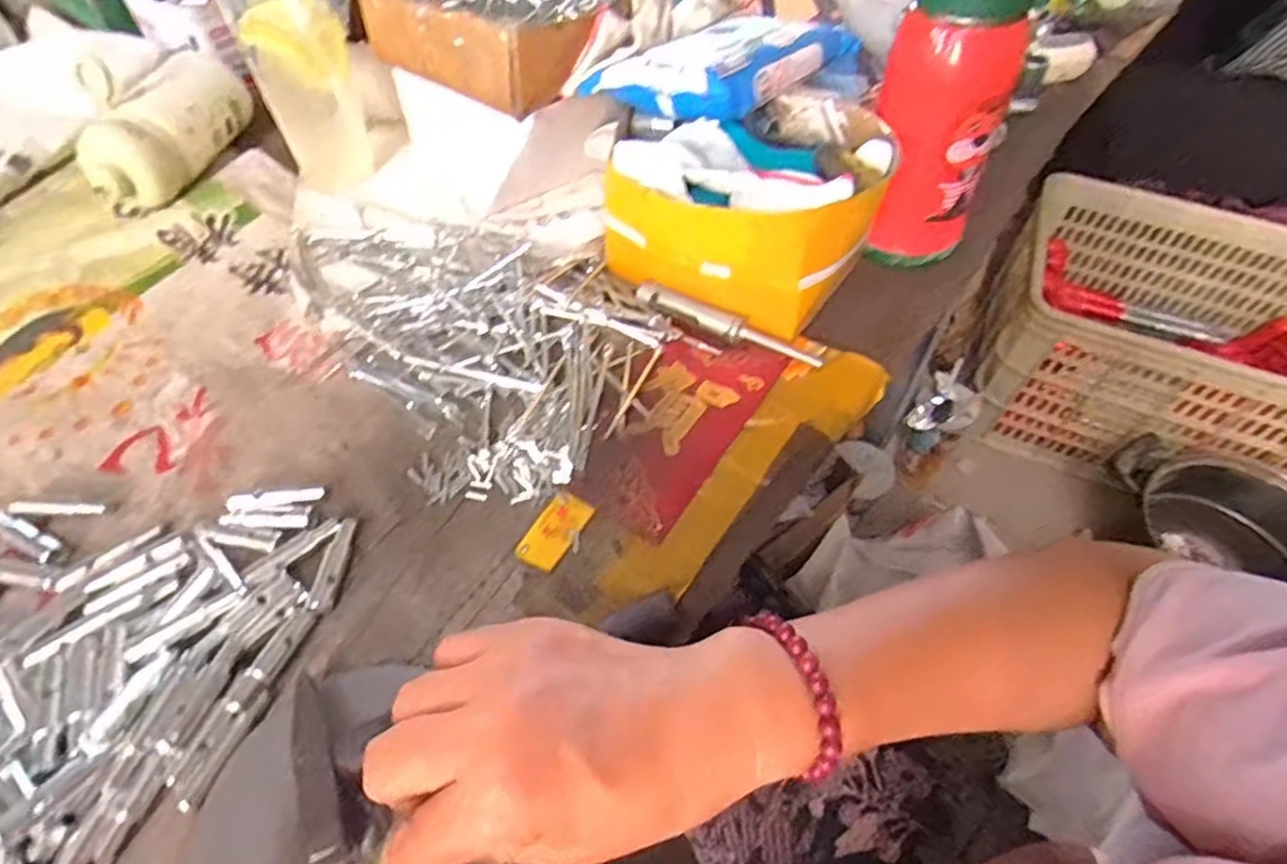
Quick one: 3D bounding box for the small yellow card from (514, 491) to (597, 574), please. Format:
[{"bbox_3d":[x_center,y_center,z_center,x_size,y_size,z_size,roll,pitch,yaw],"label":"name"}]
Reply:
[{"bbox_3d":[-0.048,0.054,0.376,0.025,0.004,0.046,28,58,17],"label":"small yellow card"}]

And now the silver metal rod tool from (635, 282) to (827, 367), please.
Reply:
[{"bbox_3d":[0.055,-0.072,0.457,0.135,0.013,0.019,25,57,15],"label":"silver metal rod tool"}]

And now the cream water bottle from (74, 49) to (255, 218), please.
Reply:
[{"bbox_3d":[-0.379,-0.241,0.547,0.058,0.066,0.148,11,55,6],"label":"cream water bottle"}]

